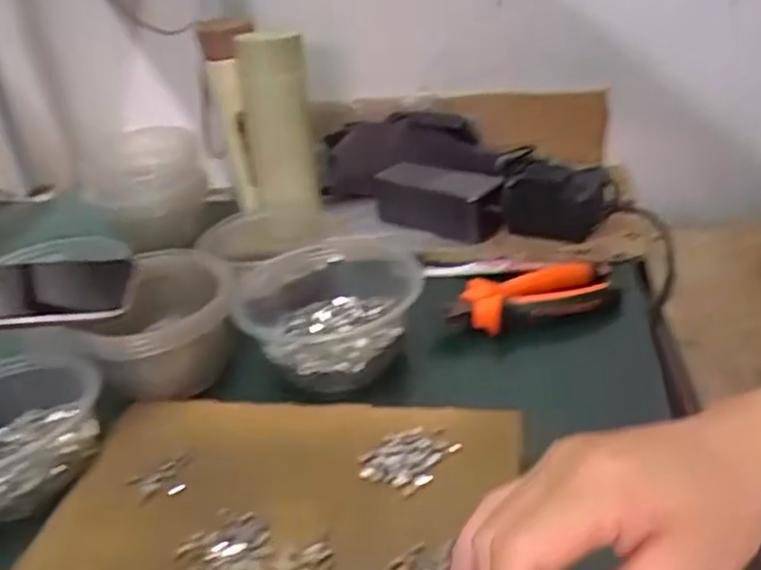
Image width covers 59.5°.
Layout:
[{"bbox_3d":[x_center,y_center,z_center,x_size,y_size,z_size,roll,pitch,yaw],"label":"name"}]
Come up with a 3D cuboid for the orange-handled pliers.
[{"bbox_3d":[0.122,0.009,0.538,0.148,0.030,0.065,-9,29,-7],"label":"orange-handled pliers"}]

